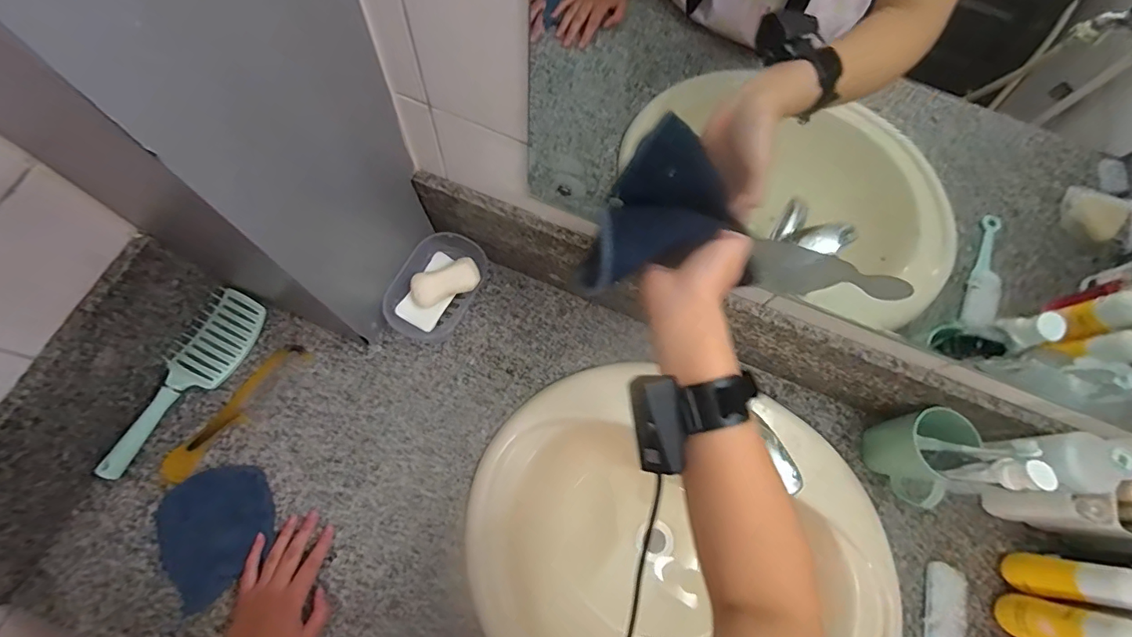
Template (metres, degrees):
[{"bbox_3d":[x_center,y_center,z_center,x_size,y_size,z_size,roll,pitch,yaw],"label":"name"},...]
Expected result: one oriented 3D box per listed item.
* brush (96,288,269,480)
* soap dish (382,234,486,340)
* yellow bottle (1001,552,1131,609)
[{"bbox_3d":[-0.469,0.080,0.618,0.065,0.036,0.247,26,73,6],"label":"brush"},{"bbox_3d":[-0.172,-0.041,0.682,0.094,0.065,0.149,30,72,5],"label":"soap dish"},{"bbox_3d":[0.582,0.303,0.576,0.036,0.145,0.042,11,72,1],"label":"yellow bottle"}]

